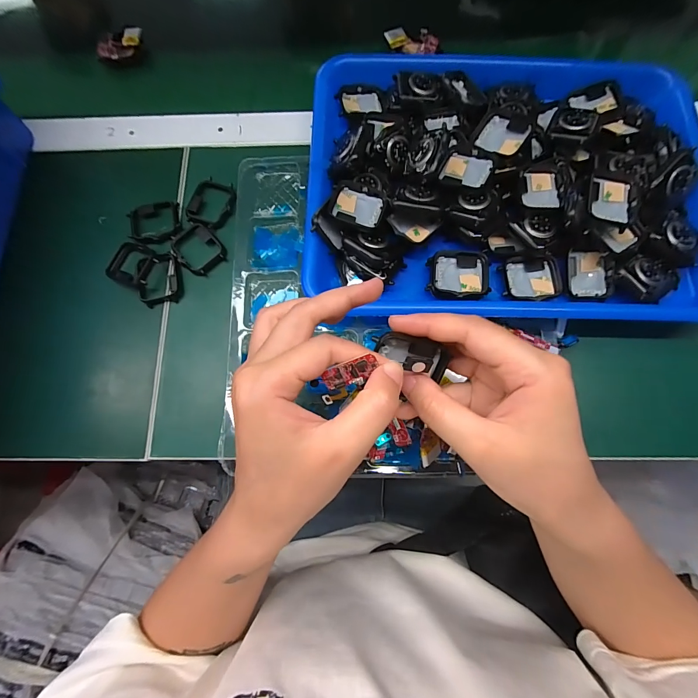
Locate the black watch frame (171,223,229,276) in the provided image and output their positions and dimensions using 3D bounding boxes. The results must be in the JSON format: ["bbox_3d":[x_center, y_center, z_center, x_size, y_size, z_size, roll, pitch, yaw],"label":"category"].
[{"bbox_3d":[-0.134,-0.087,0.308,0.037,0.010,0.045,-43,78,-9],"label":"black watch frame"}]

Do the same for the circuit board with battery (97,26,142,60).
[{"bbox_3d":[-0.240,-0.321,0.364,0.049,0.016,0.019,-36,77,-7],"label":"circuit board with battery"}]

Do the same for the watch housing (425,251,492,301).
[{"bbox_3d":[0.085,-0.056,0.272,0.047,0.015,0.040,1,75,2],"label":"watch housing"}]

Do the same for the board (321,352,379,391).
[{"bbox_3d":[0.002,0.013,0.174,0.027,0.014,0.004,-17,35,3],"label":"board"}]

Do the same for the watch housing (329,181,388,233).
[{"bbox_3d":[0.007,-0.110,0.270,0.041,0.009,0.033,19,77,6],"label":"watch housing"}]

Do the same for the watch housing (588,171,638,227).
[{"bbox_3d":[0.196,-0.114,0.259,0.034,0.008,0.041,16,80,0],"label":"watch housing"}]

